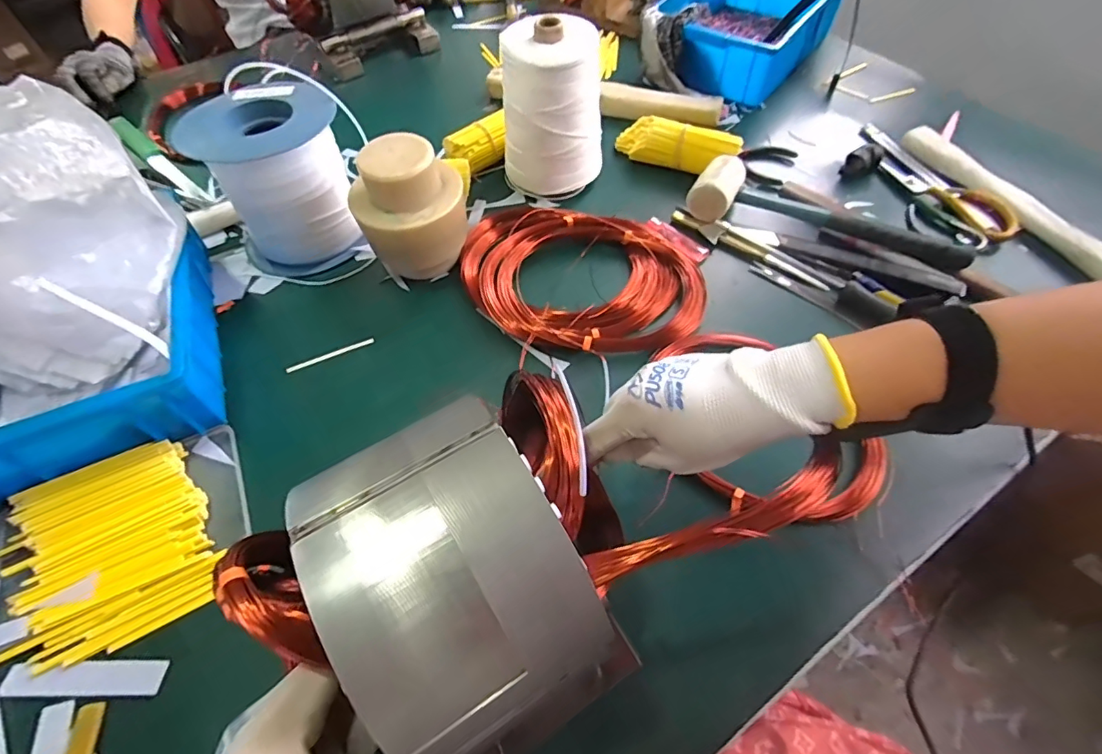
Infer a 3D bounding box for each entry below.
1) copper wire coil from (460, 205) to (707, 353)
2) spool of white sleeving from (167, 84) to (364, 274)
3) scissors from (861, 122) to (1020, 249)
[{"bbox_3d":[0.032,-0.113,0.532,0.256,0.048,0.189,10,58,9],"label":"copper wire coil"},{"bbox_3d":[-0.289,-0.215,0.557,0.140,0.140,0.134,-29,60,-15],"label":"spool of white sleeving"},{"bbox_3d":[0.442,-0.237,0.618,0.101,0.015,0.232,-15,58,-7],"label":"scissors"}]

